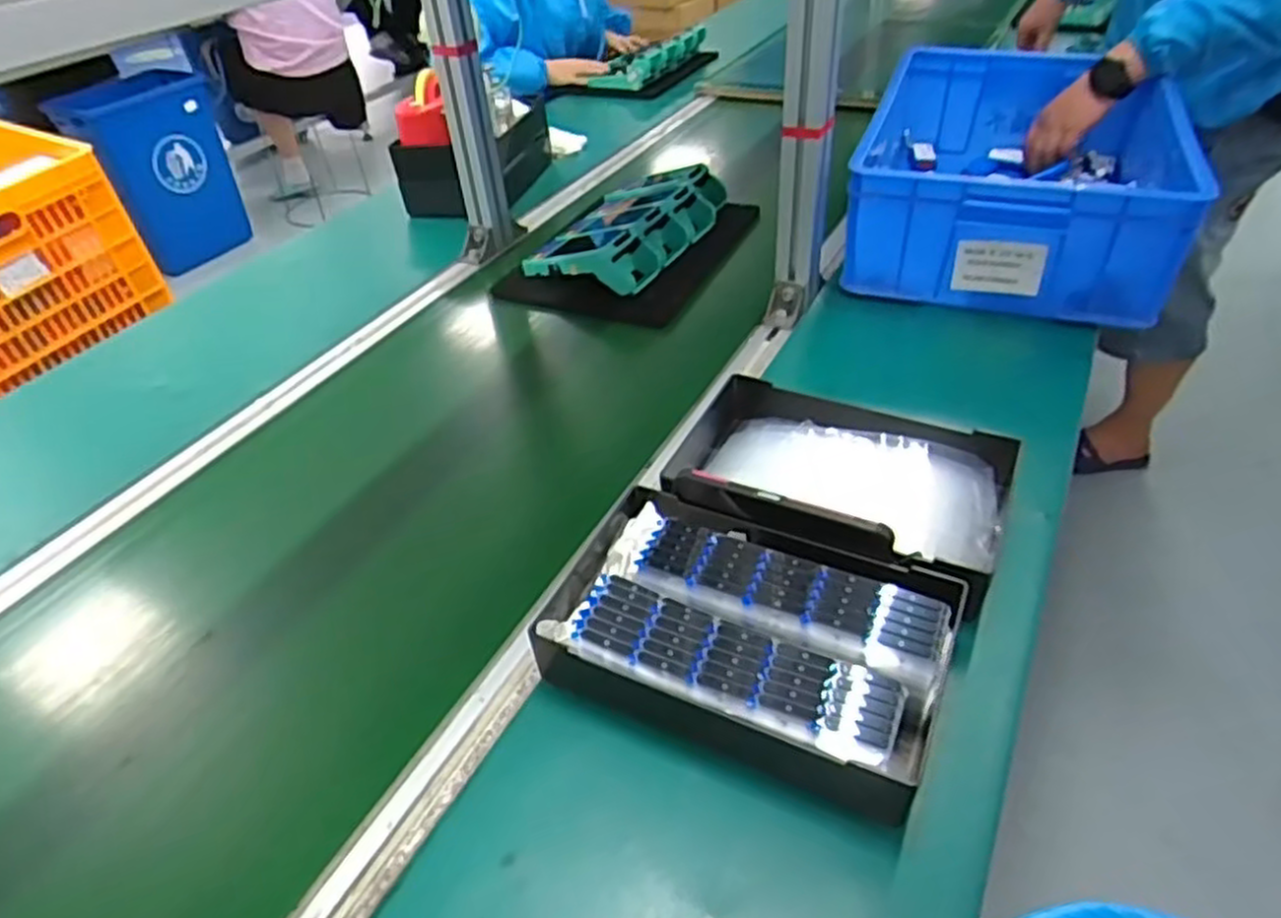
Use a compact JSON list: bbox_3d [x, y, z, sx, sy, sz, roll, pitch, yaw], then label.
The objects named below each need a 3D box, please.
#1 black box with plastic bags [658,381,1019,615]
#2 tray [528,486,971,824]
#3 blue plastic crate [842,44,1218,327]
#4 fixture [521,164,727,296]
[{"bbox_3d":[0.160,0.013,0.647,0.265,0.075,0.184,16,45,22],"label":"black box with plastic bags"},{"bbox_3d":[0.071,0.117,0.543,0.267,0.067,0.176,15,45,21],"label":"tray"},{"bbox_3d":[0.471,-0.361,1.003,0.339,0.159,0.470,12,43,18],"label":"blue plastic crate"},{"bbox_3d":[-0.008,-0.315,1.056,0.166,0.064,0.297,22,47,27],"label":"fixture"}]

